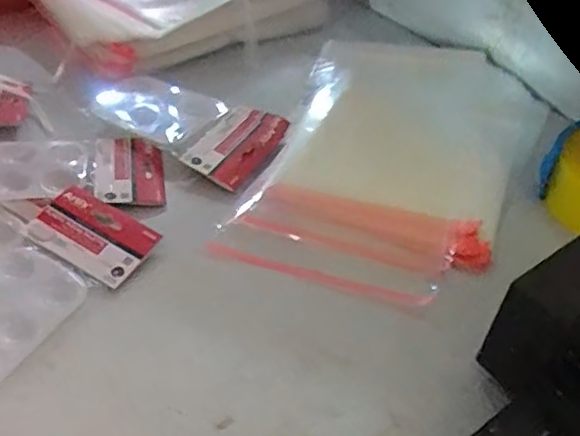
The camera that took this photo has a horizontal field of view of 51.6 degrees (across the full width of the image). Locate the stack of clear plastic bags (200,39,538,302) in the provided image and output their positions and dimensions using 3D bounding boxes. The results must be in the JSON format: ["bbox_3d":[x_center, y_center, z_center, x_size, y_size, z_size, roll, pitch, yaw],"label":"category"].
[{"bbox_3d":[0.115,-0.070,0.629,0.249,0.025,0.403,14,45,11],"label":"stack of clear plastic bags"}]

